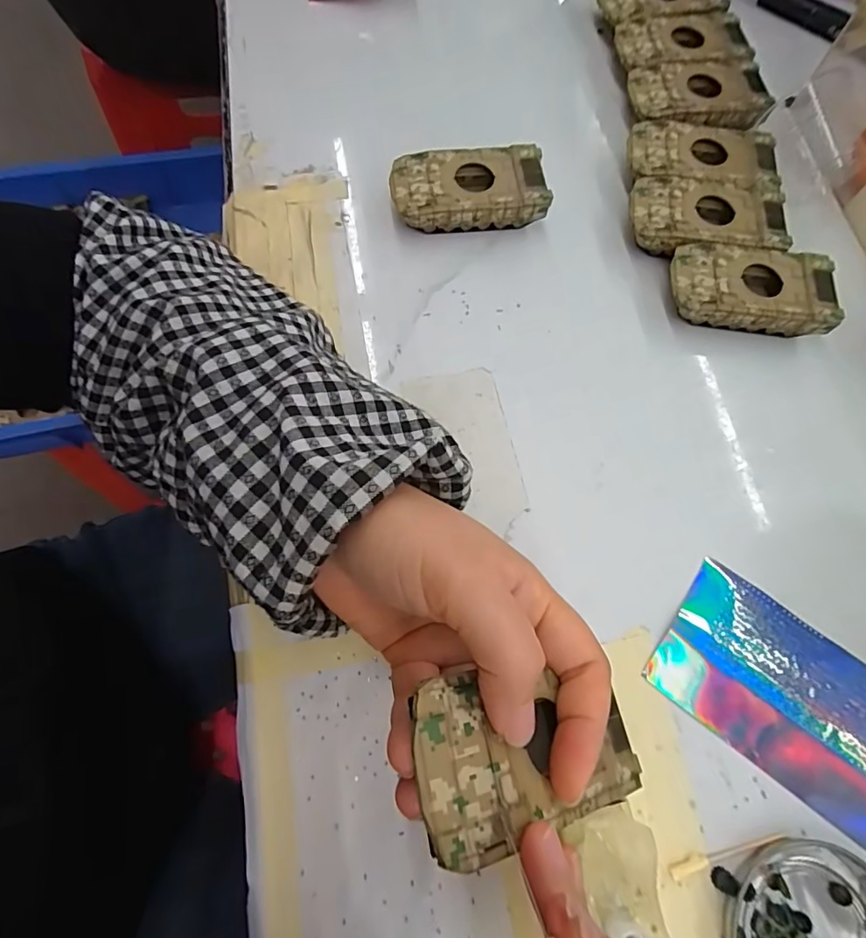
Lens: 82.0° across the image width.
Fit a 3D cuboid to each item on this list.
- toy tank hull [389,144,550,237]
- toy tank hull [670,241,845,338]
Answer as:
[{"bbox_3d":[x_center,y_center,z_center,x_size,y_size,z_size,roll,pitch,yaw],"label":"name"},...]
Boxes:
[{"bbox_3d":[0.023,-0.178,0.323,0.096,0.027,0.049,-9,72,-6],"label":"toy tank hull"},{"bbox_3d":[0.194,-0.110,0.308,0.094,0.022,0.051,9,71,0],"label":"toy tank hull"}]

